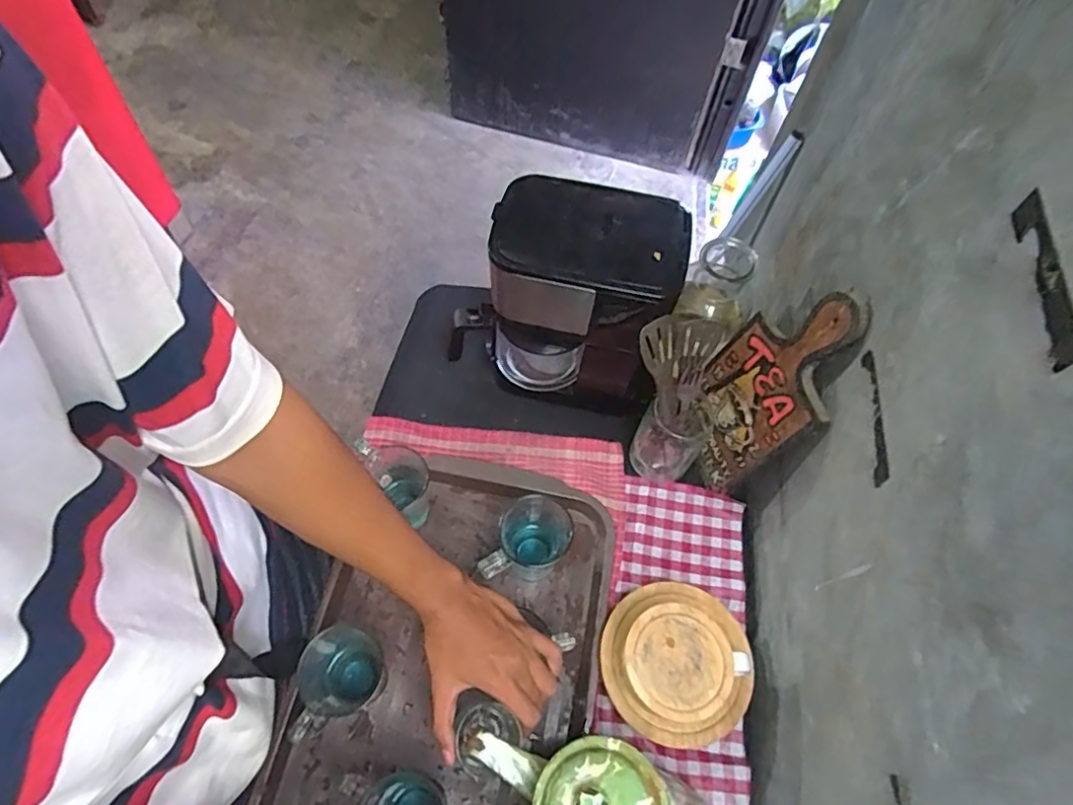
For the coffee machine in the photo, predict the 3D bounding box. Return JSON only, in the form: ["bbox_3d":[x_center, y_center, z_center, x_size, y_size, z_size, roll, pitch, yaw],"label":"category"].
[{"bbox_3d":[0.036,-0.107,0.712,0.248,0.268,0.160,20,62,8],"label":"coffee machine"}]

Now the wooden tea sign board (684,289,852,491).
[{"bbox_3d":[0.239,-0.014,0.660,0.019,0.278,0.128,-4,60,-25],"label":"wooden tea sign board"}]

